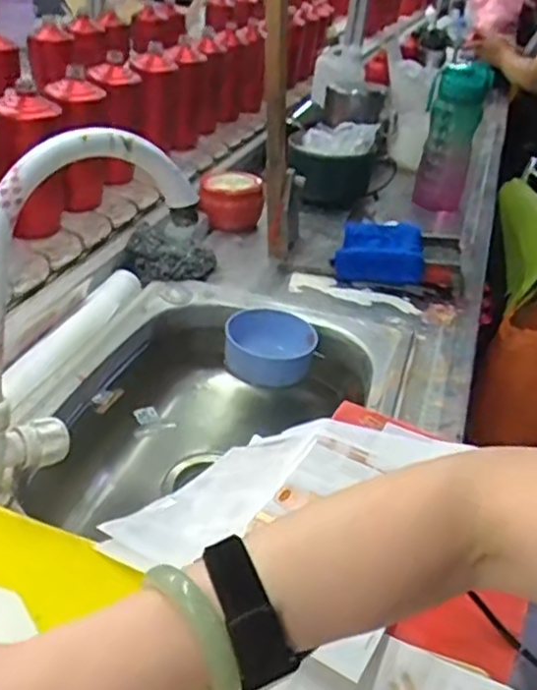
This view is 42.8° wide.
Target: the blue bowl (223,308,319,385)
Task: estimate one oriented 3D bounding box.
[{"bbox_3d":[0.004,0.000,0.853,0.109,0.049,0.100,6,33,-4],"label":"blue bowl"}]

